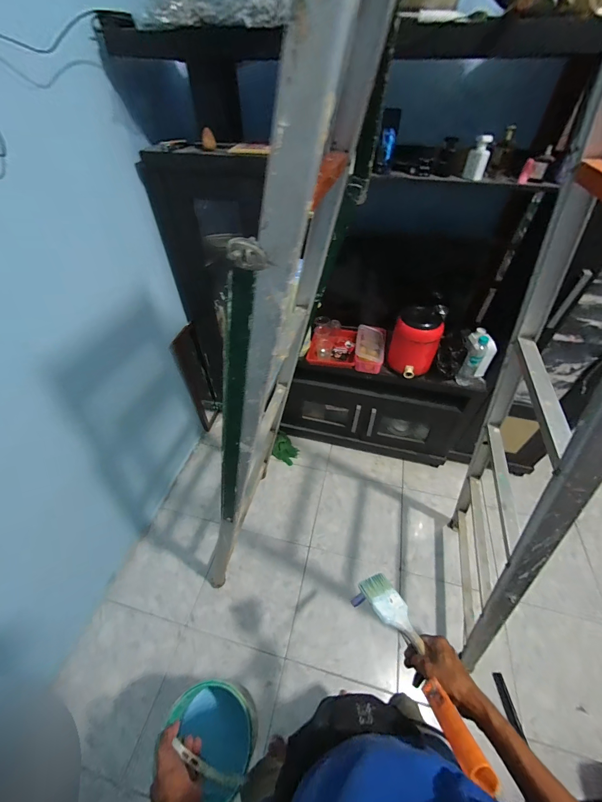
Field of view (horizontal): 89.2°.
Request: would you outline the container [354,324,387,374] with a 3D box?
[{"bbox_3d":[0.302,-0.233,1.334,0.125,0.077,0.235,8,60,8],"label":"container"}]

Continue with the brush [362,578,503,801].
[{"bbox_3d":[0.169,0.389,0.473,0.078,0.063,0.314,-8,6,-7],"label":"brush"}]

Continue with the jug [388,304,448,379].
[{"bbox_3d":[0.470,-0.263,1.243,0.184,0.245,0.238,16,49,15],"label":"jug"}]

